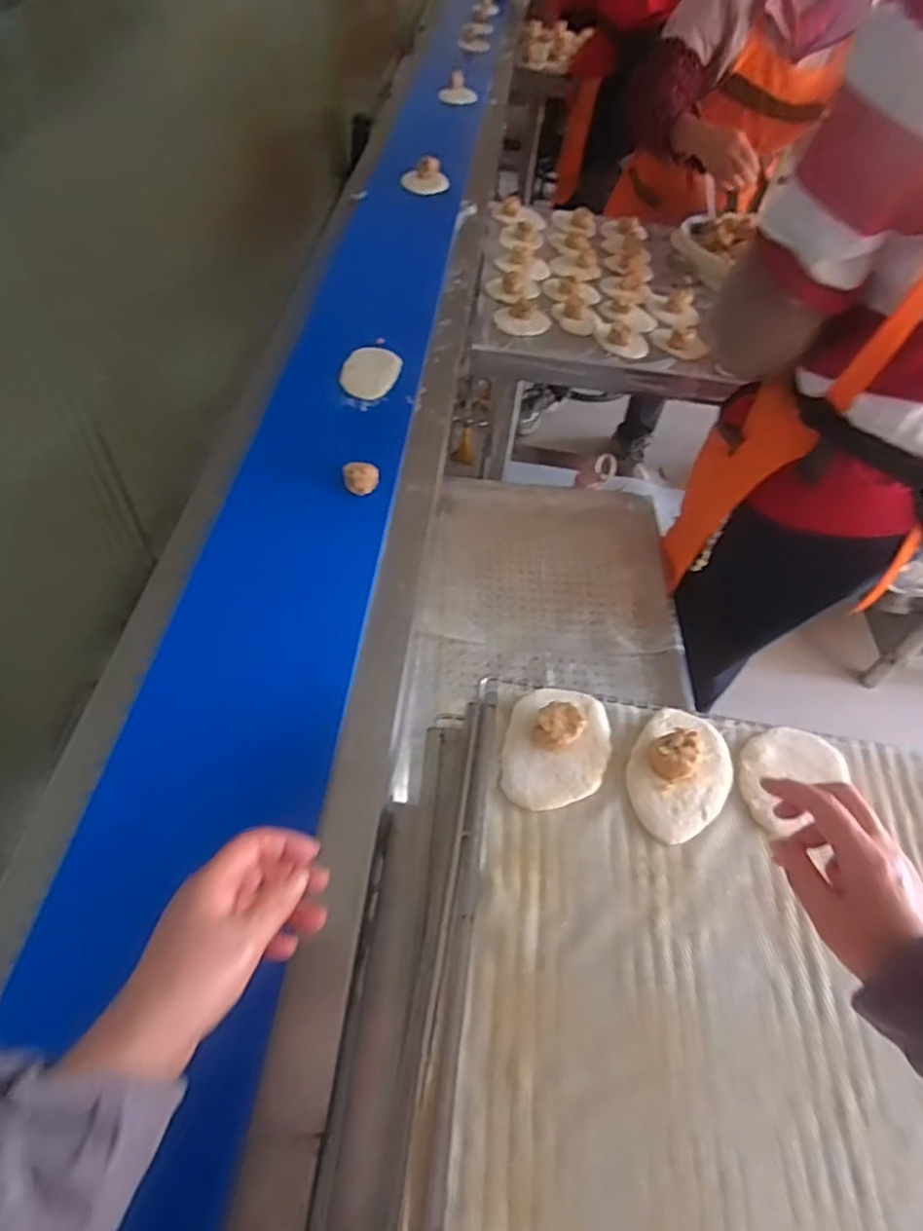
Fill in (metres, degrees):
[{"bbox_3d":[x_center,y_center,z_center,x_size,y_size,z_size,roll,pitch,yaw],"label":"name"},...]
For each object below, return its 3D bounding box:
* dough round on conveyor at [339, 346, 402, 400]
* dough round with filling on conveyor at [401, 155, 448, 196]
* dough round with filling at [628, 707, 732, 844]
[{"bbox_3d":[-0.135,-0.361,0.976,0.079,0.009,0.125,12,53,3],"label":"dough round on conveyor"},{"bbox_3d":[-0.076,-0.941,1.396,0.098,0.047,0.094,3,53,-4],"label":"dough round with filling on conveyor"},{"bbox_3d":[0.183,0.125,0.545,0.080,0.030,0.110,33,57,18],"label":"dough round with filling"}]

